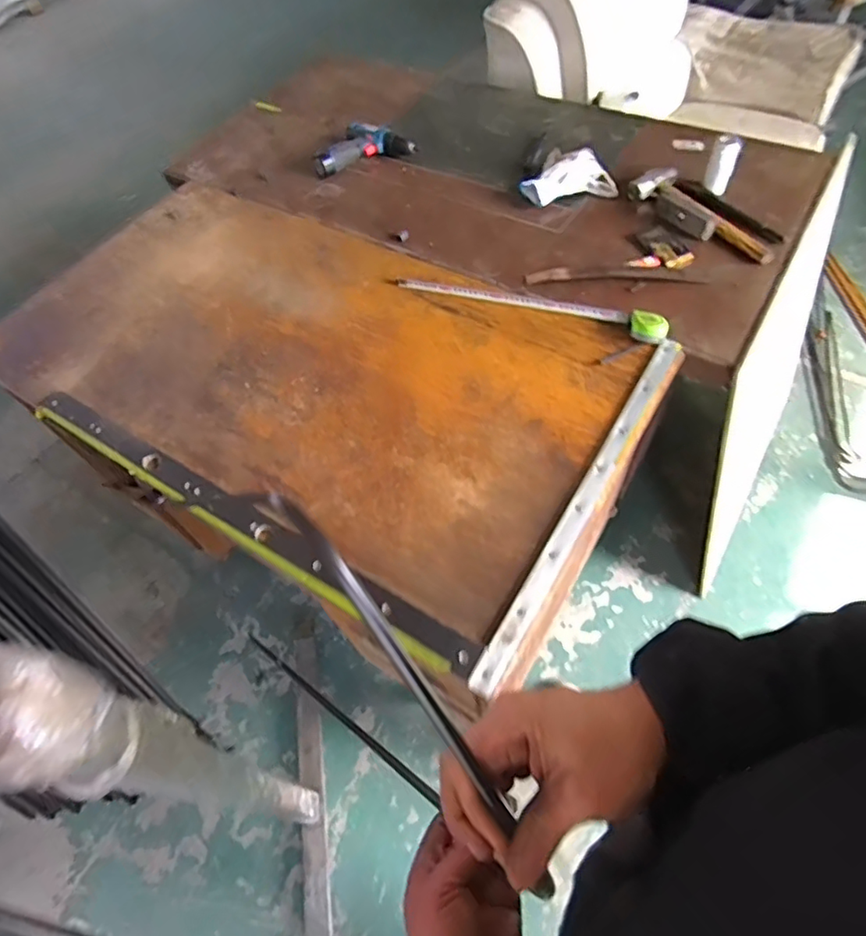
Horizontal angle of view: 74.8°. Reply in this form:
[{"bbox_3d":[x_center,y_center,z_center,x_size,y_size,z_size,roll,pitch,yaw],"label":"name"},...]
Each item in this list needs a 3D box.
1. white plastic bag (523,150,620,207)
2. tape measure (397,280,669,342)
[{"bbox_3d":[0.281,-0.609,1.192,0.191,0.049,0.121,-4,58,3],"label":"white plastic bag"},{"bbox_3d":[0.166,-0.303,1.004,0.485,0.037,0.055,20,62,17],"label":"tape measure"}]

